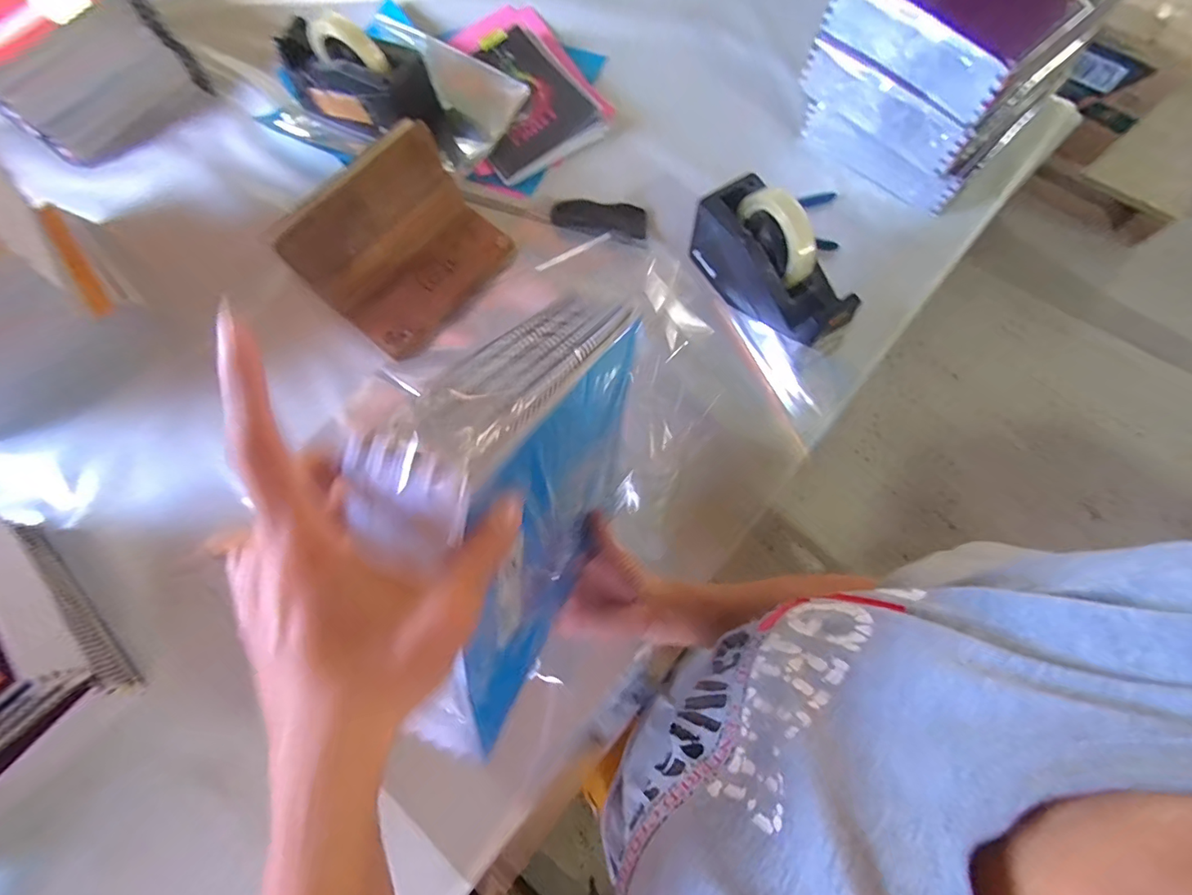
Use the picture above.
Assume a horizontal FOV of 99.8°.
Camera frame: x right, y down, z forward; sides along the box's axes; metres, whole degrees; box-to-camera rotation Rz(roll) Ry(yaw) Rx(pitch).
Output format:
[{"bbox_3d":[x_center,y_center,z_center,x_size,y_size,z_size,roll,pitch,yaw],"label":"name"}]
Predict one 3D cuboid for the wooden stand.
[{"bbox_3d":[-0.215,-0.228,0.569,0.130,0.123,0.205,39,78,13],"label":"wooden stand"}]

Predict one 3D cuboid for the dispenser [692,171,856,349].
[{"bbox_3d":[0.190,-0.198,0.541,0.075,0.119,0.197,-30,74,-7],"label":"dispenser"}]

